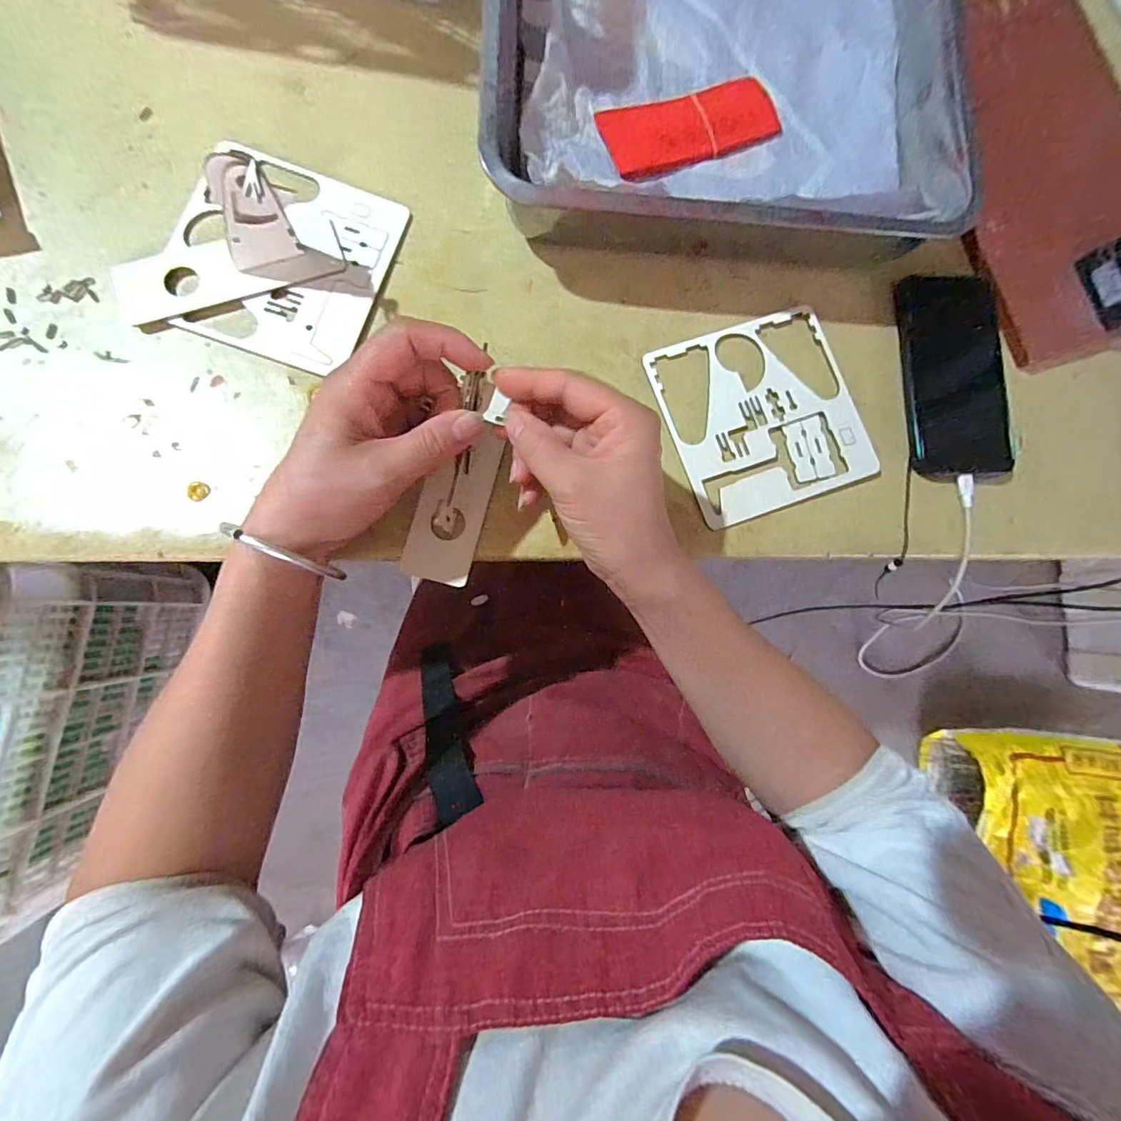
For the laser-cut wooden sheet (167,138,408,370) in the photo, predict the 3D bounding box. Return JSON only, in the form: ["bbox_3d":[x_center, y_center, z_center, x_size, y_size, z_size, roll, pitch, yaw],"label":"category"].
[{"bbox_3d":[-0.197,-0.213,0.349,0.136,0.009,0.141,18,82,-4],"label":"laser-cut wooden sheet"}]

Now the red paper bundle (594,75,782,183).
[{"bbox_3d":[0.101,-0.339,0.387,0.140,0.008,0.061,-22,86,-8],"label":"red paper bundle"}]

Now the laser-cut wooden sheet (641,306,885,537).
[{"bbox_3d":[0.150,-0.109,0.373,0.141,0.005,0.141,-20,85,-8],"label":"laser-cut wooden sheet"}]

